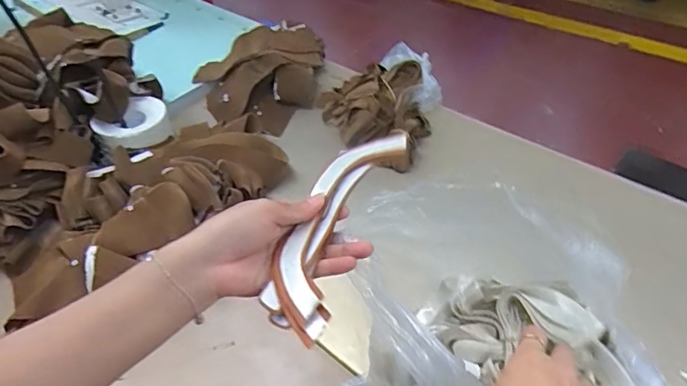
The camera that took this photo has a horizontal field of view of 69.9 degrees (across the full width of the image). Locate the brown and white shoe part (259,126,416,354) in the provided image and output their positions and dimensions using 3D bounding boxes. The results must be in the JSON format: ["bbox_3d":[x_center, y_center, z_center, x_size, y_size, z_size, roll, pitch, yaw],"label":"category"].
[{"bbox_3d":[-0.005,0.021,0.416,0.066,0.017,0.211,15,52,22],"label":"brown and white shoe part"}]

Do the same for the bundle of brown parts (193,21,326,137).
[{"bbox_3d":[-0.161,-0.252,1.062,0.277,0.124,0.253,-22,48,-12],"label":"bundle of brown parts"}]

